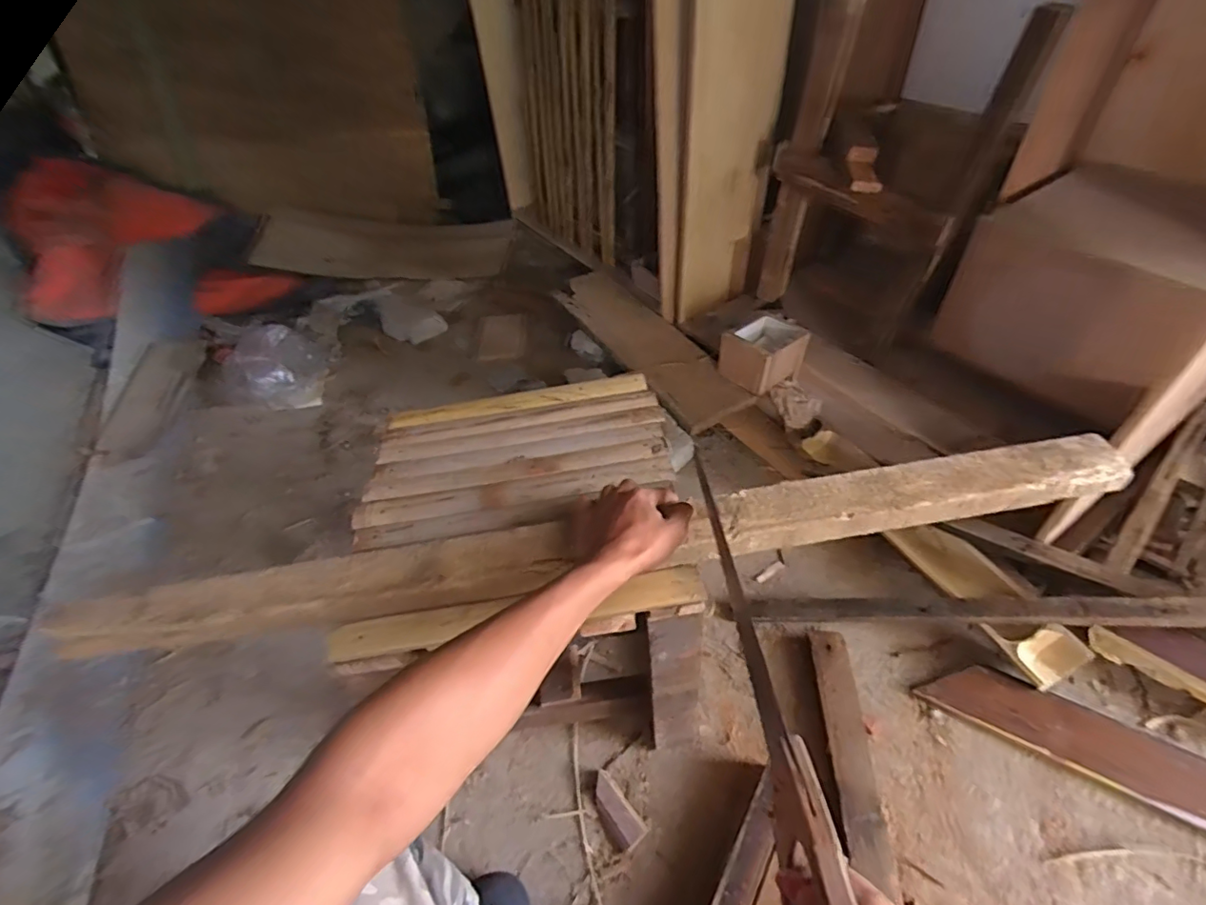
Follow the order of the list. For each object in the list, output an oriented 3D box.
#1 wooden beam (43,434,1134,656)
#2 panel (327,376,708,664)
[{"bbox_3d":[0.019,0.097,0.565,1.053,0.055,0.068,-9,46,-4],"label":"wooden beam"},{"bbox_3d":[-0.107,-0.001,0.713,0.375,0.030,0.242,-10,46,-2],"label":"panel"}]

